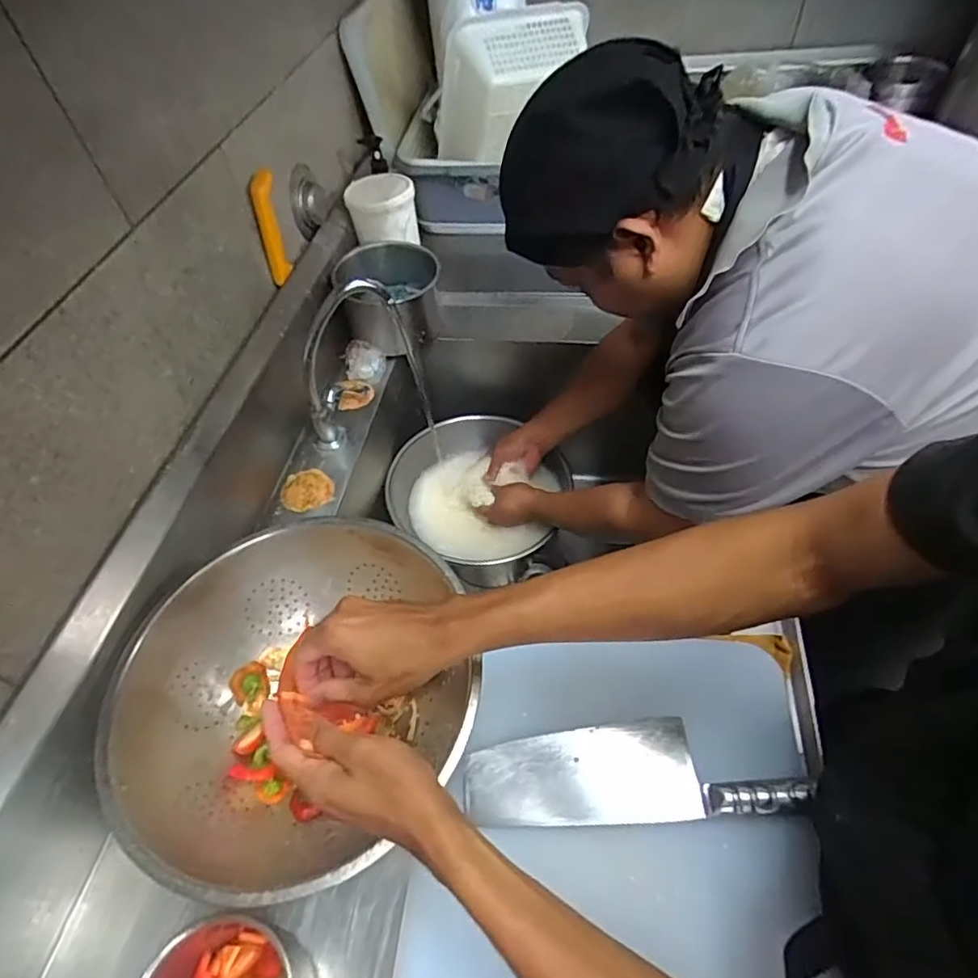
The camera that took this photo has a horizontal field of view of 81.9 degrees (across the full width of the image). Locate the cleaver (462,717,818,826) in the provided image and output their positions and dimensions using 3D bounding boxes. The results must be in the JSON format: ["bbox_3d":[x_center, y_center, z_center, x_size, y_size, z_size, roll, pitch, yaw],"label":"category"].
[{"bbox_3d":[0.126,0.255,0.515,0.292,0.025,0.083,-3,52,3],"label":"cleaver"}]

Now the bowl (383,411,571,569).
[{"bbox_3d":[-0.004,0.004,0.990,0.255,0.094,0.279,-3,52,3],"label":"bowl"}]

